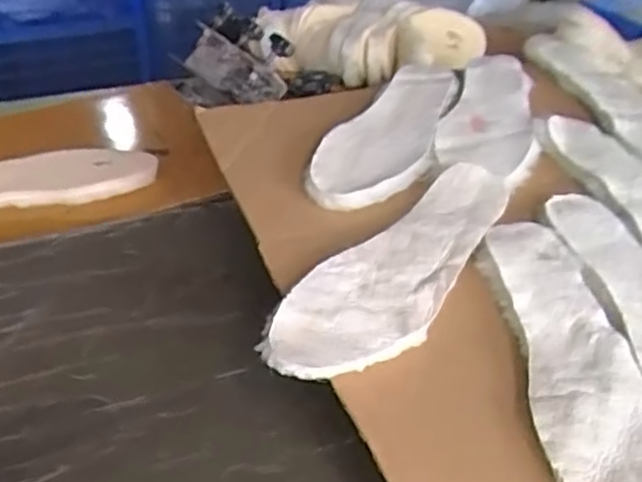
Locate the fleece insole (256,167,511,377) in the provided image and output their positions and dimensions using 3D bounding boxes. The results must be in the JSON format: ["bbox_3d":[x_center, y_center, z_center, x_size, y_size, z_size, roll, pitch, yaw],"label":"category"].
[{"bbox_3d":[0.071,0.020,0.552,0.091,0.012,0.276,35,52,26],"label":"fleece insole"}]

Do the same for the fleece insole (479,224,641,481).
[{"bbox_3d":[0.182,0.084,0.491,0.085,0.010,0.271,-2,42,-3],"label":"fleece insole"}]

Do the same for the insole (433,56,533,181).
[{"bbox_3d":[0.186,-0.143,0.743,0.094,0.025,0.260,13,36,17],"label":"insole"}]

